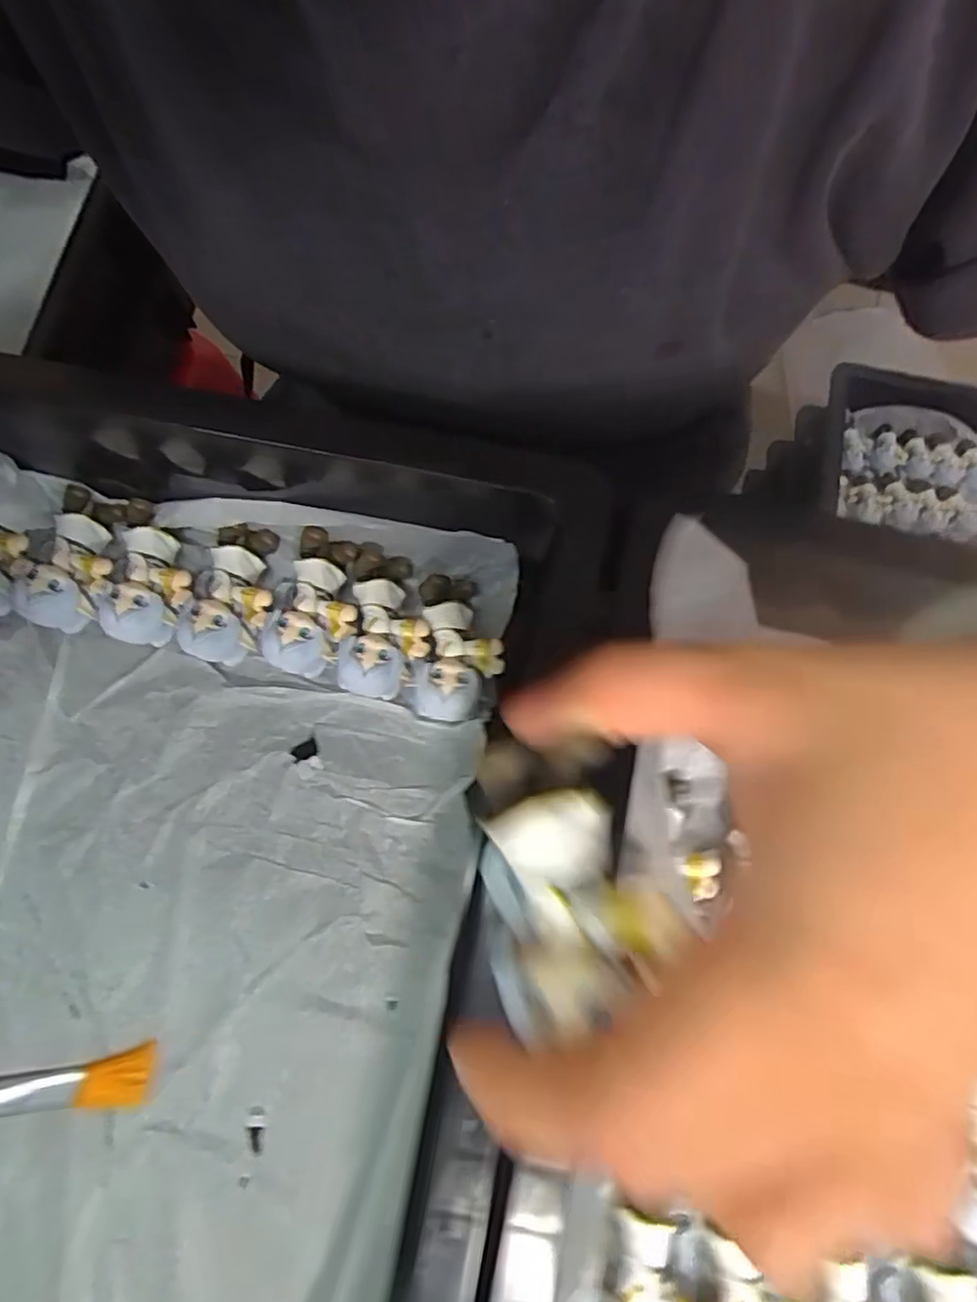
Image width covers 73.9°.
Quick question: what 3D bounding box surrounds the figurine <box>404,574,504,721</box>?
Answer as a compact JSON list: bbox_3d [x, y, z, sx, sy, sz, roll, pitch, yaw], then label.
[{"bbox_3d":[-0.014,-0.001,0.285,0.039,0.022,0.062,8,79,0],"label":"figurine"}]

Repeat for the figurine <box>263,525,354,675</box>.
[{"bbox_3d":[-0.078,-0.022,0.288,0.037,0.025,0.063,4,79,-1],"label":"figurine"}]

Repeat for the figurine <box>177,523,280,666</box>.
[{"bbox_3d":[-0.115,-0.027,0.290,0.036,0.023,0.060,-4,79,-2],"label":"figurine"}]

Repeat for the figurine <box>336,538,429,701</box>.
[{"bbox_3d":[-0.044,-0.014,0.288,0.035,0.026,0.069,4,79,0],"label":"figurine"}]

